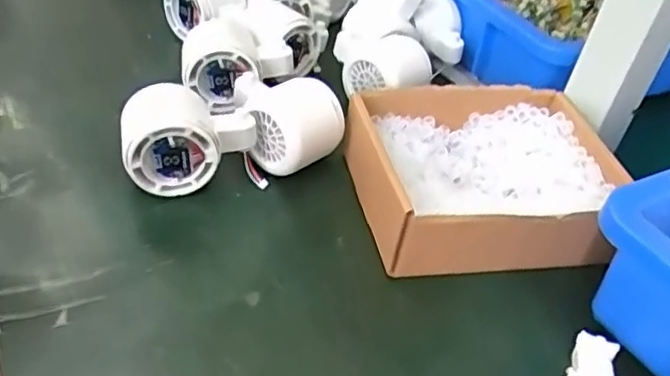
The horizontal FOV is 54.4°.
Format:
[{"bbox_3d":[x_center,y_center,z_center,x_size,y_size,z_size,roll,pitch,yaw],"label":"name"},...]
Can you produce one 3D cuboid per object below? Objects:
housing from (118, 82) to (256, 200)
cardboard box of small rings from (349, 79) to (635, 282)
[{"bbox_3d":[-0.097,-0.032,0.426,0.085,0.061,0.050,-6,41,-19],"label":"housing"},{"bbox_3d":[0.104,-0.011,0.449,0.179,0.046,0.140,0,40,-12],"label":"cardboard box of small rings"}]

